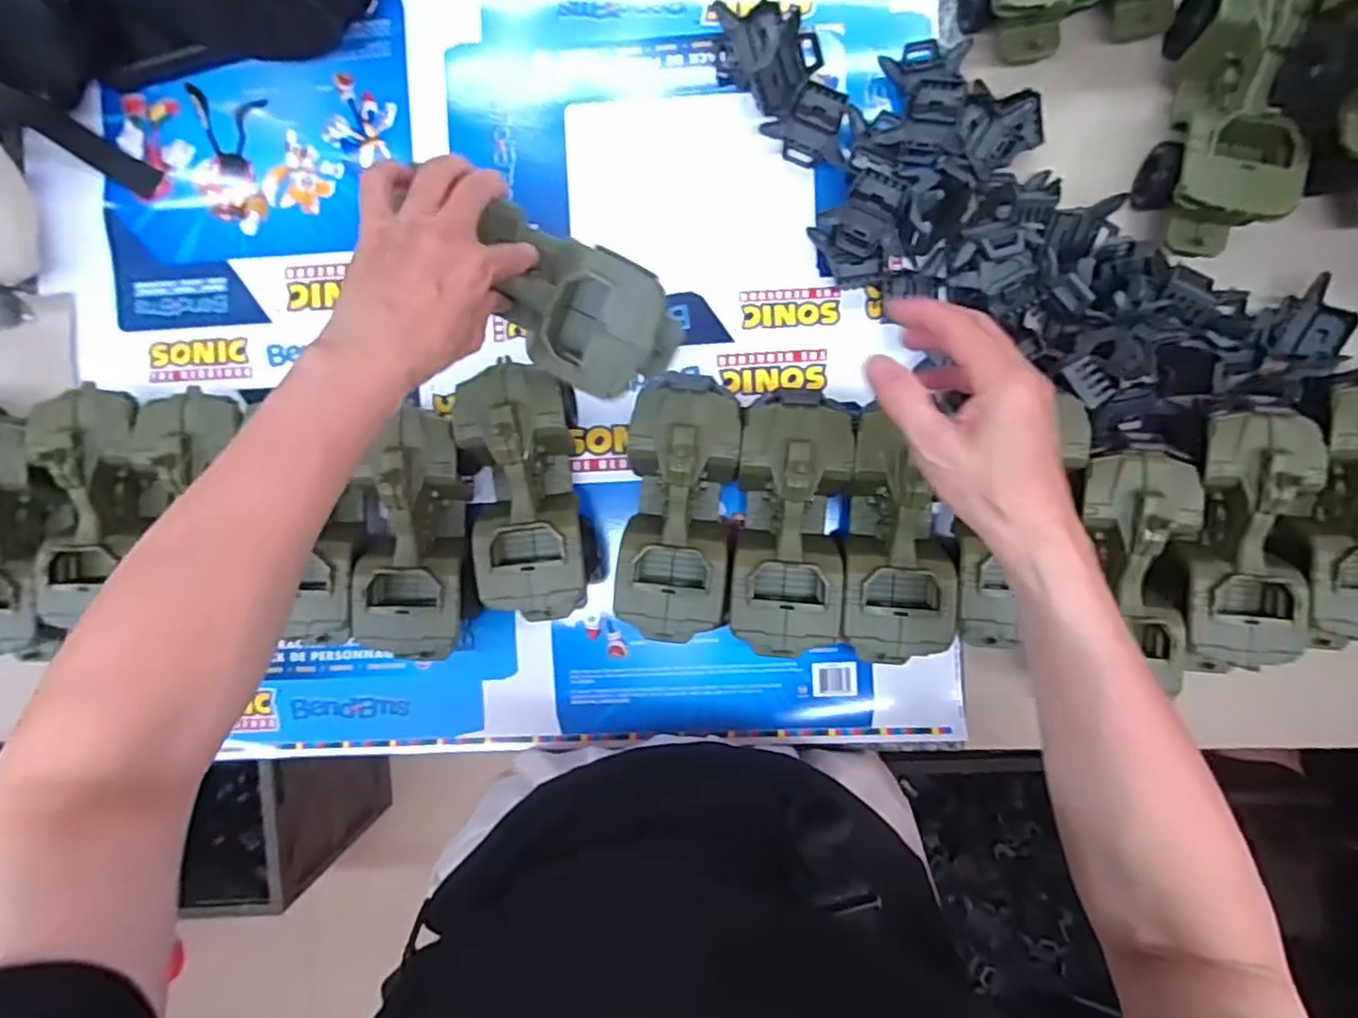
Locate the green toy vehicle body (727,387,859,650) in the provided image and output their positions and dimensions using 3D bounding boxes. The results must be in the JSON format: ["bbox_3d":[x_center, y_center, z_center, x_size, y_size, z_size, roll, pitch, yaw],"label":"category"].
[{"bbox_3d":[0.082,0.010,0.496,0.079,0.077,0.186,4,93,3],"label":"green toy vehicle body"}]

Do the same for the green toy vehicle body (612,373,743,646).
[{"bbox_3d":[0.001,0.001,0.500,0.077,0.078,0.191,5,93,3],"label":"green toy vehicle body"}]

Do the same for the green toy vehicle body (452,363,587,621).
[{"bbox_3d":[-0.113,-0.008,0.503,0.078,0.080,0.186,-6,92,3],"label":"green toy vehicle body"}]

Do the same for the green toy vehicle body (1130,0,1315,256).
[{"bbox_3d":[0.384,-0.279,0.468,0.076,0.073,0.187,6,93,3],"label":"green toy vehicle body"}]

